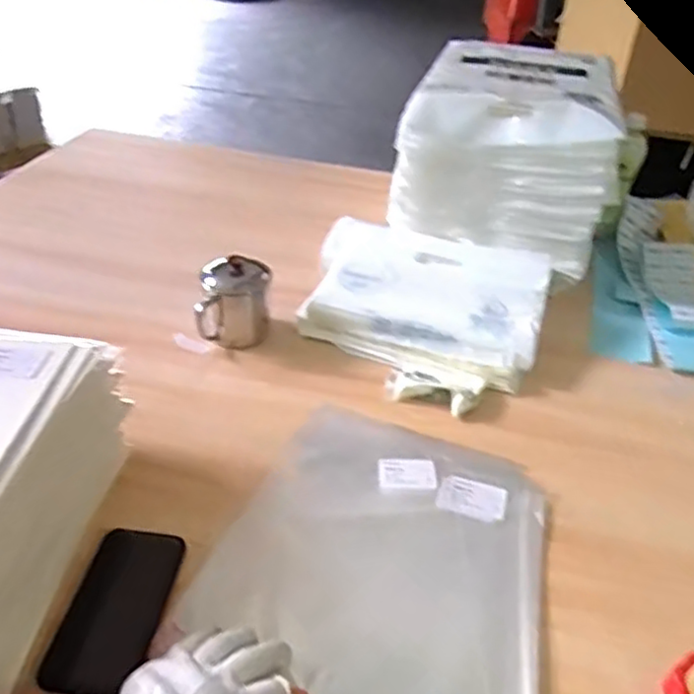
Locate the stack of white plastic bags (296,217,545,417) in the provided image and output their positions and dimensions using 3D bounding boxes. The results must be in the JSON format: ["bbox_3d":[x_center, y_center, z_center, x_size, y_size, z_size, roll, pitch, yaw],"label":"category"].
[{"bbox_3d":[0.092,-0.058,0.907,0.323,0.065,0.283,15,38,14],"label":"stack of white plastic bags"}]

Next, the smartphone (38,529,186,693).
[{"bbox_3d":[-0.197,0.223,0.580,0.076,0.009,0.147,7,36,4],"label":"smartphone"}]

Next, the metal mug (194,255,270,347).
[{"bbox_3d":[-0.147,-0.059,0.881,0.096,0.100,0.077,-4,37,-11],"label":"metal mug"}]

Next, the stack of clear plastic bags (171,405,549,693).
[{"bbox_3d":[0.028,0.210,0.603,0.290,0.020,0.381,12,40,10],"label":"stack of clear plastic bags"}]

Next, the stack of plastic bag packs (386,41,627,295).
[{"bbox_3d":[0.263,-0.330,1.085,0.298,0.198,0.383,14,37,13],"label":"stack of plastic bag packs"}]

